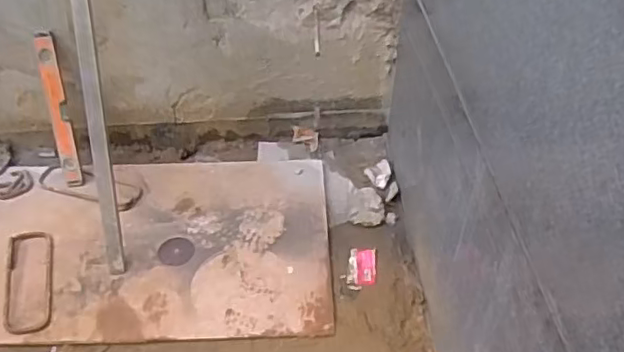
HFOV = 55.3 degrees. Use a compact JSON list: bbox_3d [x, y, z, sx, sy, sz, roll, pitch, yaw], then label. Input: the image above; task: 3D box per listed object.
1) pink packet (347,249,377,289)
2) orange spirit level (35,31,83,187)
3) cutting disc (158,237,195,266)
[{"bbox_3d":[0.133,0.244,1.568,0.069,0.005,0.133,4,45,6],"label":"pink packet"},{"bbox_3d":[-0.729,-0.185,1.716,0.055,0.446,0.029,-4,20,-2],"label":"orange spirit level"},{"bbox_3d":[-0.367,0.201,1.613,0.093,0.004,0.102,-1,44,1],"label":"cutting disc"}]

